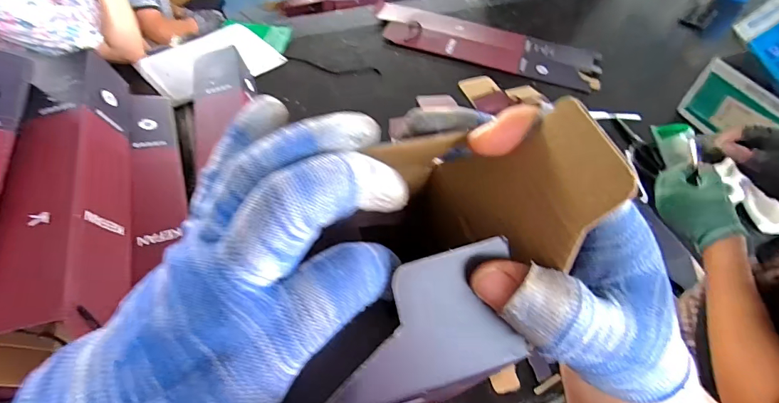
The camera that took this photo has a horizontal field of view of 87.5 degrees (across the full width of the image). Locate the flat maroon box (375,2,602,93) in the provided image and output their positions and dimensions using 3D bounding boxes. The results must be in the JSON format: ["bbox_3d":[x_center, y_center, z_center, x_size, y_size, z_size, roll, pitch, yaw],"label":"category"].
[{"bbox_3d":[0.266,-0.459,1.178,0.660,0.025,0.173,20,68,11],"label":"flat maroon box"}]

